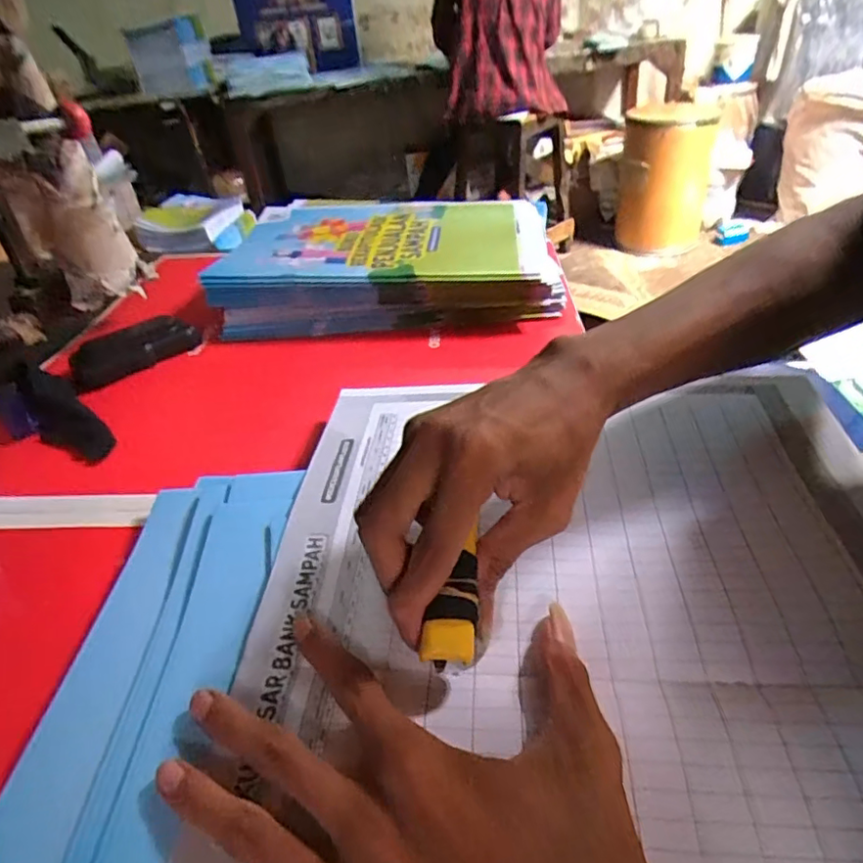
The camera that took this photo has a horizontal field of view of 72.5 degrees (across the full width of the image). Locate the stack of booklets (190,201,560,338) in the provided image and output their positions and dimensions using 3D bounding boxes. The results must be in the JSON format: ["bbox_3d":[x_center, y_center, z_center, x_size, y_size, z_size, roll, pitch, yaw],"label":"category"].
[{"bbox_3d":[-0.043,-0.200,0.642,0.346,0.040,0.262,-4,40,2],"label":"stack of booklets"}]

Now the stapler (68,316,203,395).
[{"bbox_3d":[-0.266,-0.074,0.527,0.111,0.034,0.023,-30,45,-27],"label":"stapler"}]

